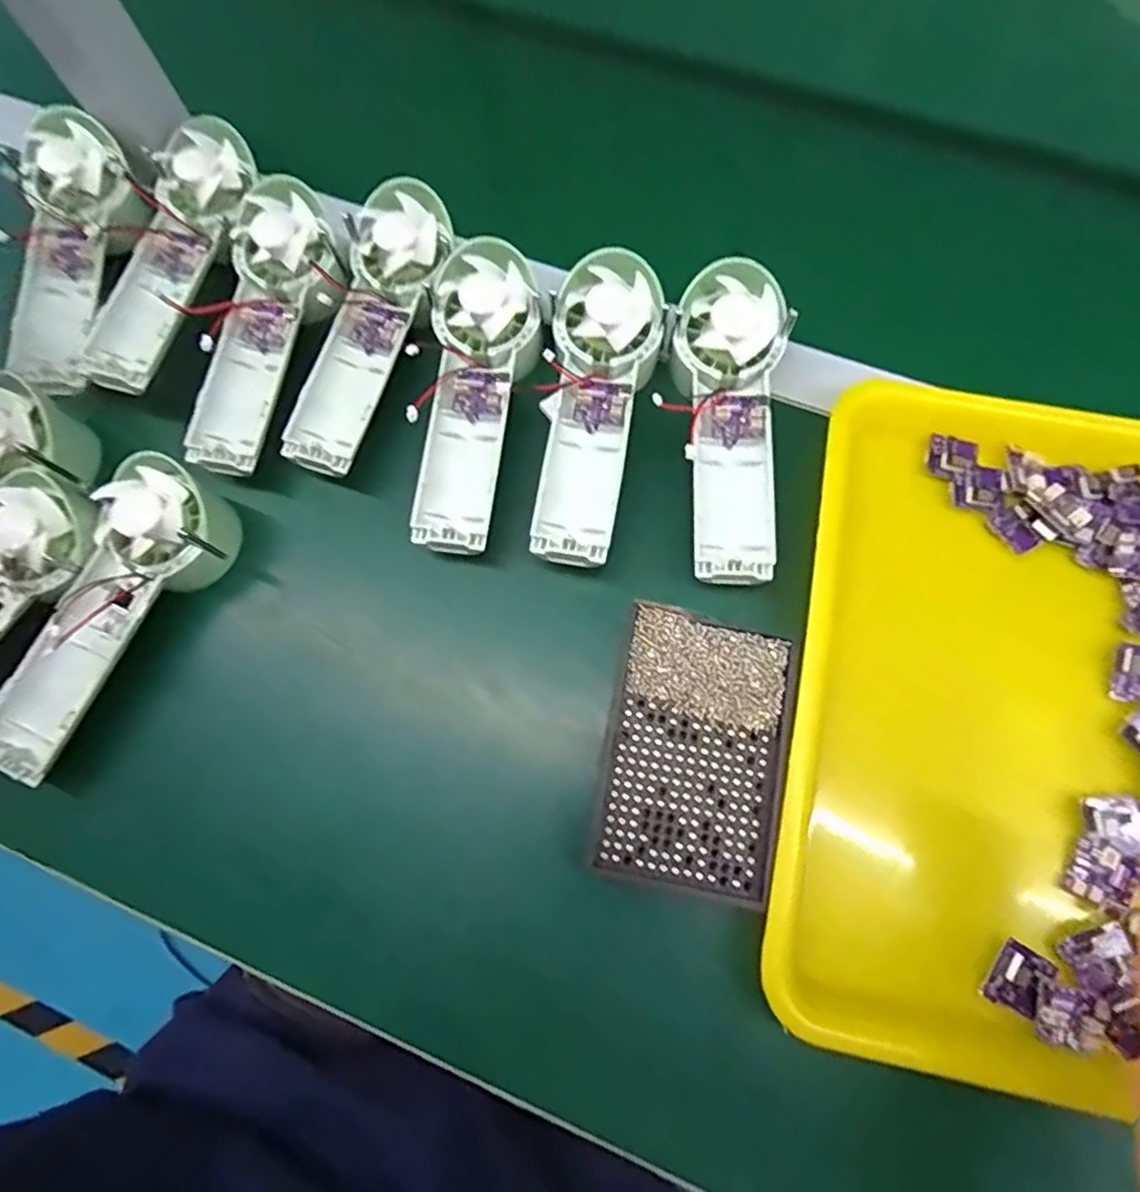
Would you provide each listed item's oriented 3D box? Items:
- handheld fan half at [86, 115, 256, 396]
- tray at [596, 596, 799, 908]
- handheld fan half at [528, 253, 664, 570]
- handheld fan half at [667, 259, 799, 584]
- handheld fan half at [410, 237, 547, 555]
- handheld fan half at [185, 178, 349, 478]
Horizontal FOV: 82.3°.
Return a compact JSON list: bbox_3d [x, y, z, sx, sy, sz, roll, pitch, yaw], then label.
[{"bbox_3d":[-0.245,-0.210,0.401,0.058,0.027,0.176,17,76,6],"label":"handheld fan half"},{"bbox_3d":[0.065,0.078,0.330,0.083,0.011,0.132,11,76,5],"label":"tray"},{"bbox_3d":[0.013,-0.104,0.355,0.060,0.031,0.170,9,76,4],"label":"handheld fan half"},{"bbox_3d":[0.085,-0.097,0.354,0.062,0.029,0.174,7,75,4],"label":"handheld fan half"},{"bbox_3d":[-0.052,-0.113,0.368,0.065,0.034,0.178,1,75,2],"label":"handheld fan half"},{"bbox_3d":[-0.182,-0.161,0.382,0.065,0.030,0.175,8,76,4],"label":"handheld fan half"}]

